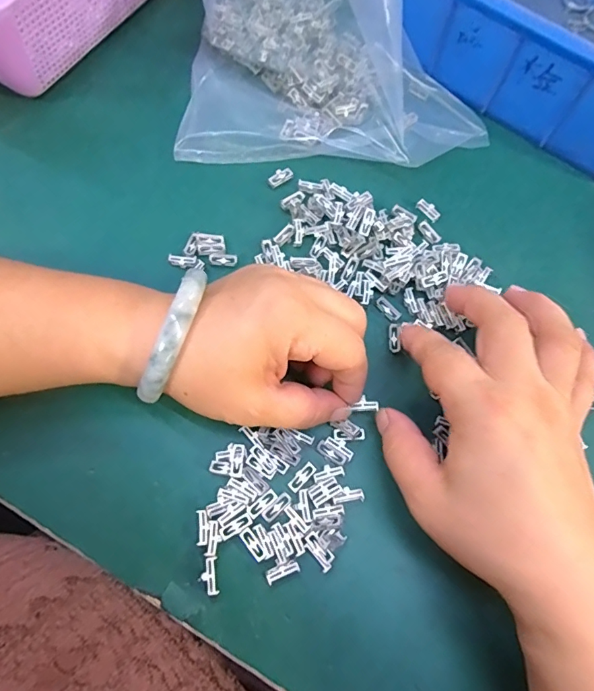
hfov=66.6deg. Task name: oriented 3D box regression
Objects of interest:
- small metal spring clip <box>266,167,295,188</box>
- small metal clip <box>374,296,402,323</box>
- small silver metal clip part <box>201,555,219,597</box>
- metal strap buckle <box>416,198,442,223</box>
[{"bbox_3d":[-0.011,-0.110,0.295,0.017,0.006,0.009,-41,80,-15],"label":"small metal spring clip"},{"bbox_3d":[0.055,-0.022,0.270,0.010,0.004,0.017,-39,79,-14],"label":"small metal clip"},{"bbox_3d":[-0.042,0.112,0.218,0.007,0.005,0.017,-6,73,-6],"label":"small silver metal clip part"},{"bbox_3d":[0.085,-0.088,0.292,0.016,0.006,0.008,44,75,9],"label":"metal strap buckle"}]

